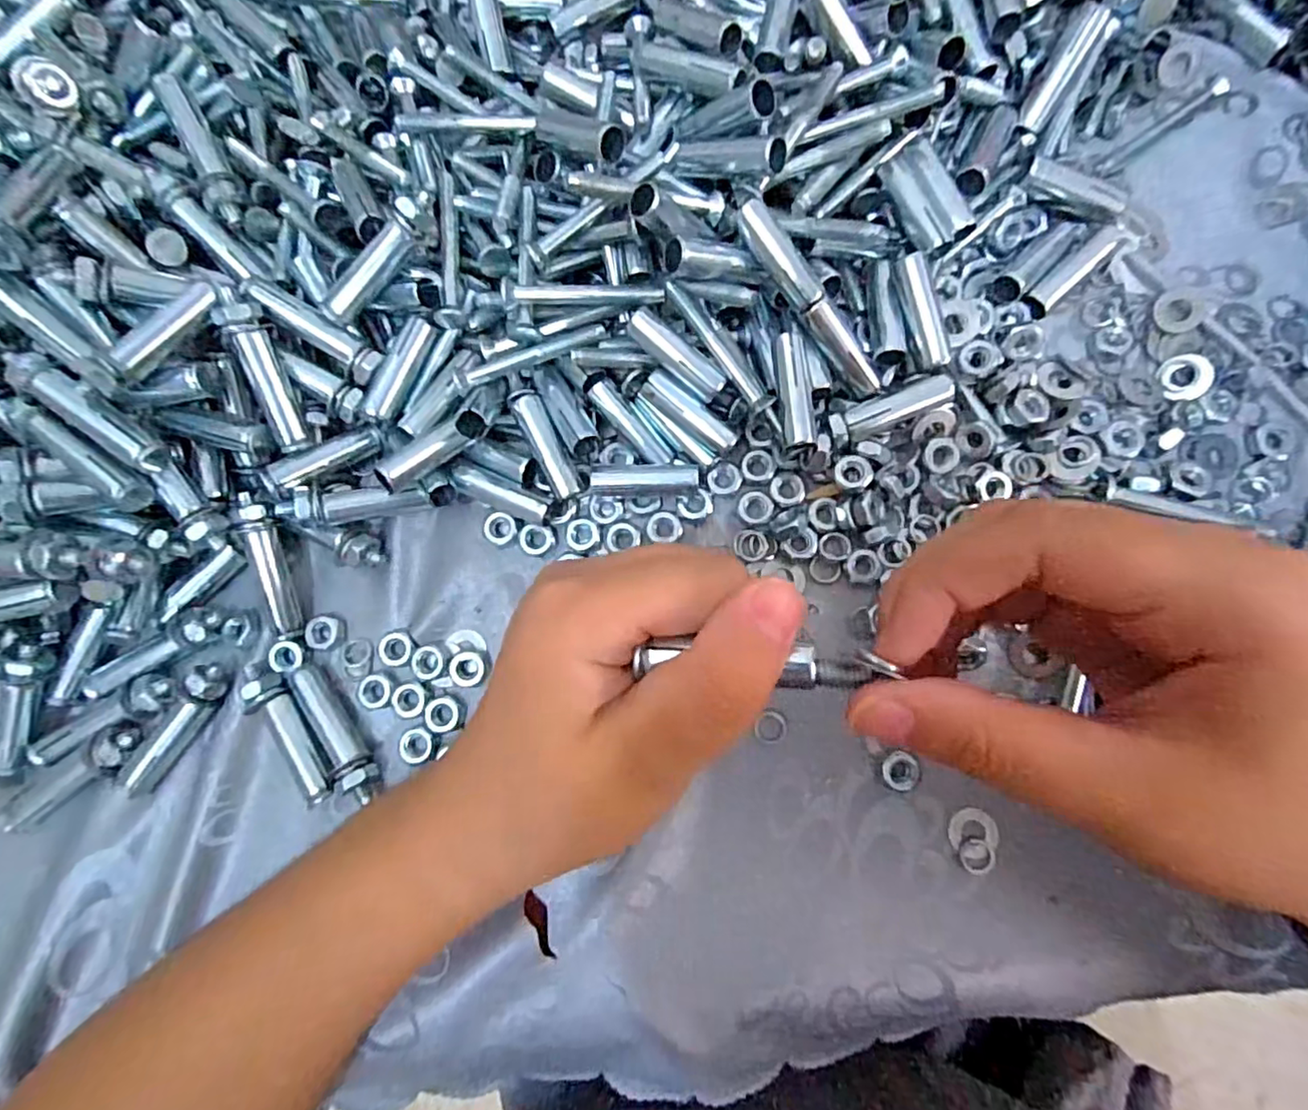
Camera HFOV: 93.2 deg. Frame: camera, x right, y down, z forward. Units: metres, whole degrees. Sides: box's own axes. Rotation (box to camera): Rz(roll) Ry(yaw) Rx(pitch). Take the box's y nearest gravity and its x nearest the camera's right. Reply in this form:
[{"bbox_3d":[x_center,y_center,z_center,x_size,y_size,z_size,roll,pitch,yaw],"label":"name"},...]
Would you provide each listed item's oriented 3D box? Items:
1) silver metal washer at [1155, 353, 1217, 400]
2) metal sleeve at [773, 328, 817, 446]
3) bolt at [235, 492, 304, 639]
[{"bbox_3d":[0.197,-0.066,0.227,0.016,0.005,0.016,-27,81,0],"label":"silver metal washer"},{"bbox_3d":[0.049,-0.057,0.217,0.011,0.012,0.038,-7,81,3],"label":"metal sleeve"},{"bbox_3d":[-0.141,0.004,0.229,0.009,0.011,0.053,-12,99,2],"label":"bolt"}]

